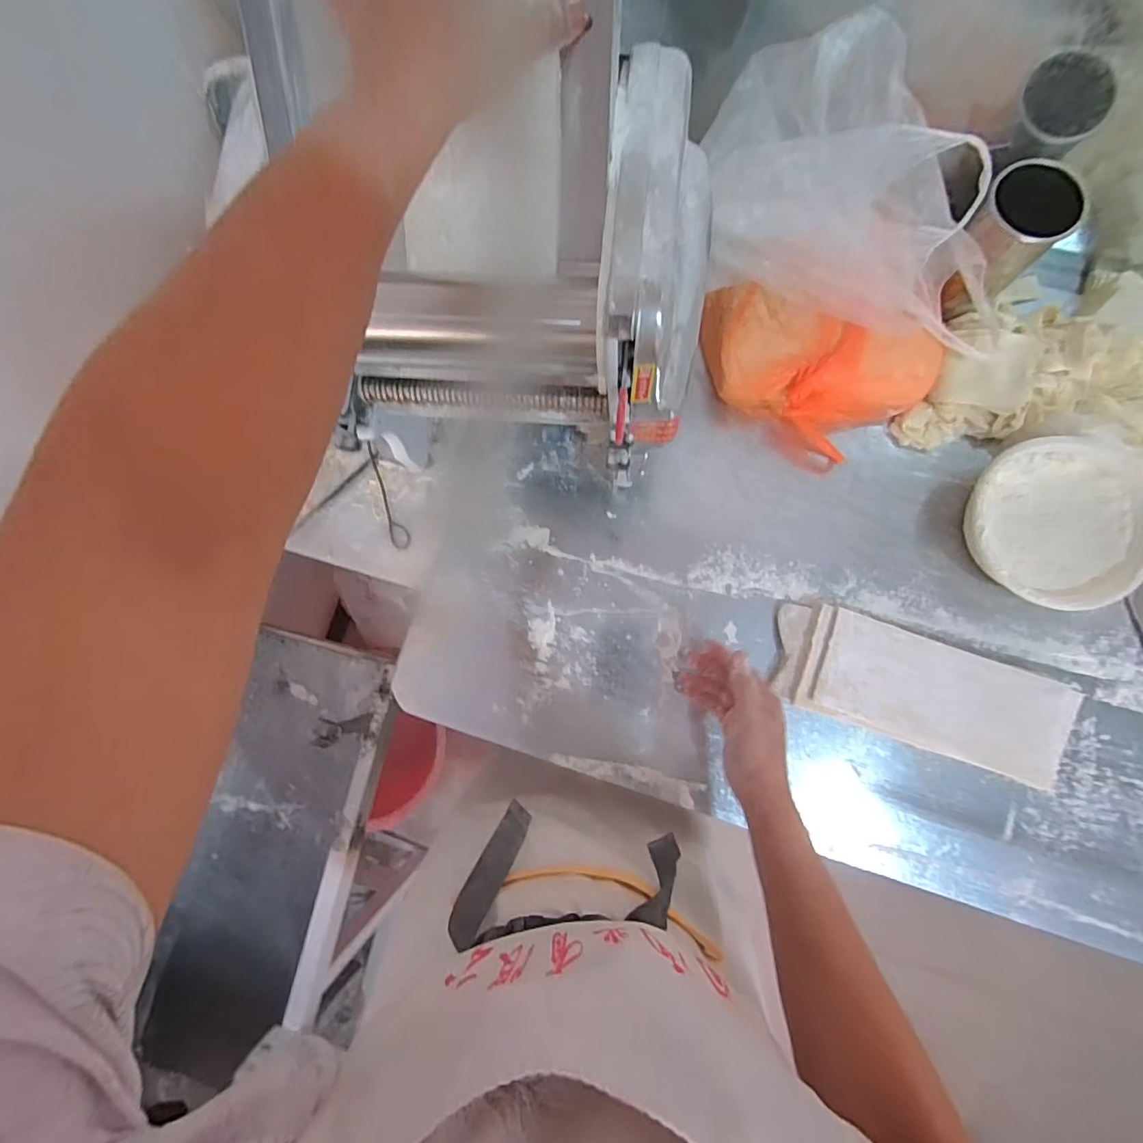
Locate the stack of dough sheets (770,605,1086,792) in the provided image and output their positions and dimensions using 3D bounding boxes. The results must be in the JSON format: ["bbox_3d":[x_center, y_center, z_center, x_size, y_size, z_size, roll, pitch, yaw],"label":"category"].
[{"bbox_3d":[0.408,0.141,0.615,0.336,0.058,0.123,18,84,5],"label":"stack of dough sheets"}]

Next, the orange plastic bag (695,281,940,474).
[{"bbox_3d":[0.290,-0.230,0.645,0.279,0.103,0.147,20,85,5],"label":"orange plastic bag"}]

